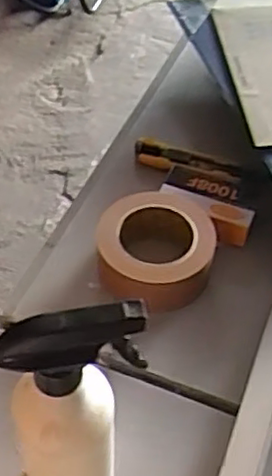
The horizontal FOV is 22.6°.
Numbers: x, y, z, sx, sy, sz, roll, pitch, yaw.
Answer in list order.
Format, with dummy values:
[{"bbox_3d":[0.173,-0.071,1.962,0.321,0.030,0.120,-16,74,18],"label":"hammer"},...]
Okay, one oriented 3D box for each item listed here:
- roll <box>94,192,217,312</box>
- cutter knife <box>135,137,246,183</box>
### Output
[{"bbox_3d":[0.021,0.010,0.668,0.116,0.044,0.110,0,50,0],"label":"roll"},{"bbox_3d":[0.059,-0.087,0.790,0.126,0.013,0.031,18,52,15],"label":"cutter knife"}]

